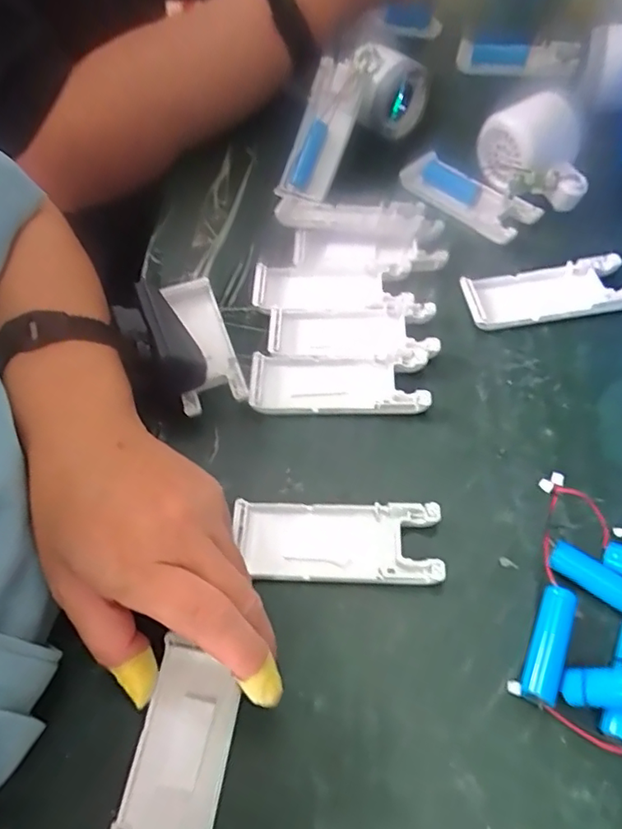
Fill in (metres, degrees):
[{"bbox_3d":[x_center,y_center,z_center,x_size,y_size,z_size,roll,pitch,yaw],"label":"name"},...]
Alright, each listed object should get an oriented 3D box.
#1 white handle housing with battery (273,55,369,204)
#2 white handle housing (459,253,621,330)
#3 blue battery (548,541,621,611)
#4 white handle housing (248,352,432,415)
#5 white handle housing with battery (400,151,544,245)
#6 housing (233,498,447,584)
[{"bbox_3d":[0.010,-0.217,0.428,0.040,0.029,0.107,22,94,17],"label":"white handle housing with battery"},{"bbox_3d":[0.152,-0.079,0.353,0.100,0.016,0.038,-7,58,0],"label":"white handle housing"},{"bbox_3d":[0.138,0.078,0.258,0.048,0.017,0.015,34,66,22],"label":"blue battery"},{"bbox_3d":[0.016,-0.019,0.331,0.103,0.011,0.039,1,58,5],"label":"white handle housing"},{"bbox_3d":[0.118,-0.166,0.416,0.038,0.019,0.109,-40,63,-18],"label":"white handle housing with battery"},{"bbox_3d":[0.012,0.065,0.281,0.103,0.011,0.039,1,58,5],"label":"housing"}]

